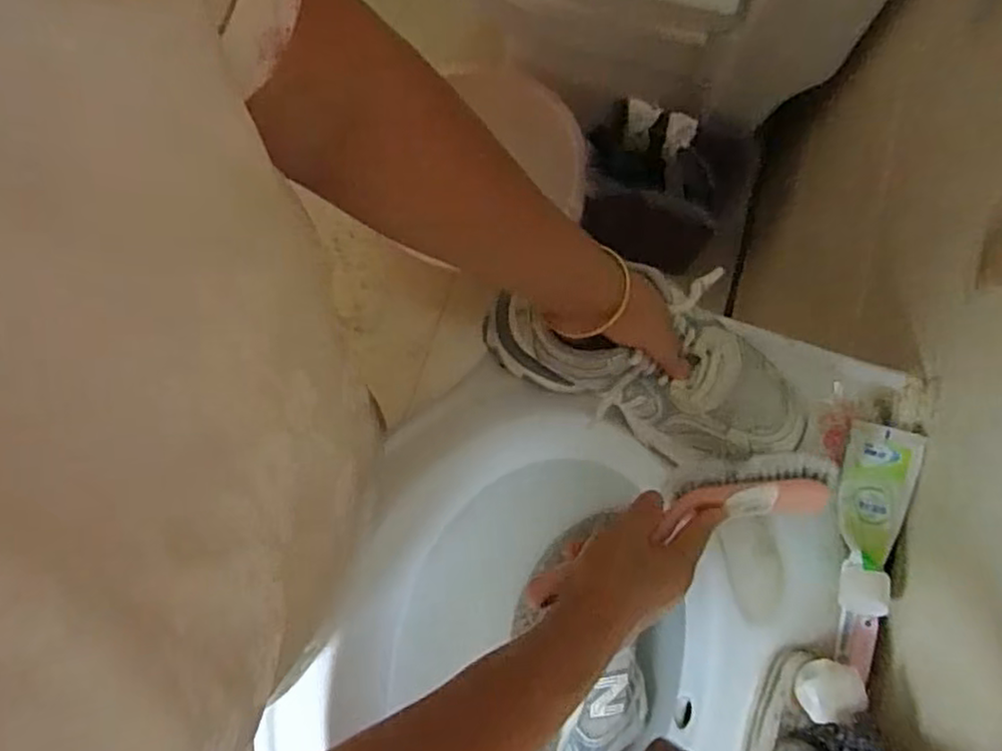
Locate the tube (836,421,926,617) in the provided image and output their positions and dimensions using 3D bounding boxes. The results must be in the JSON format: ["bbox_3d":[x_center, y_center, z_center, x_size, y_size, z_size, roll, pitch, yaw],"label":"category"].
[{"bbox_3d":[0.285,0.106,0.519,0.052,0.037,0.144,20,77,5],"label":"tube"}]

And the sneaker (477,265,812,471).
[{"bbox_3d":[0.105,-0.014,0.495,0.234,0.081,0.120,15,77,5],"label":"sneaker"}]

